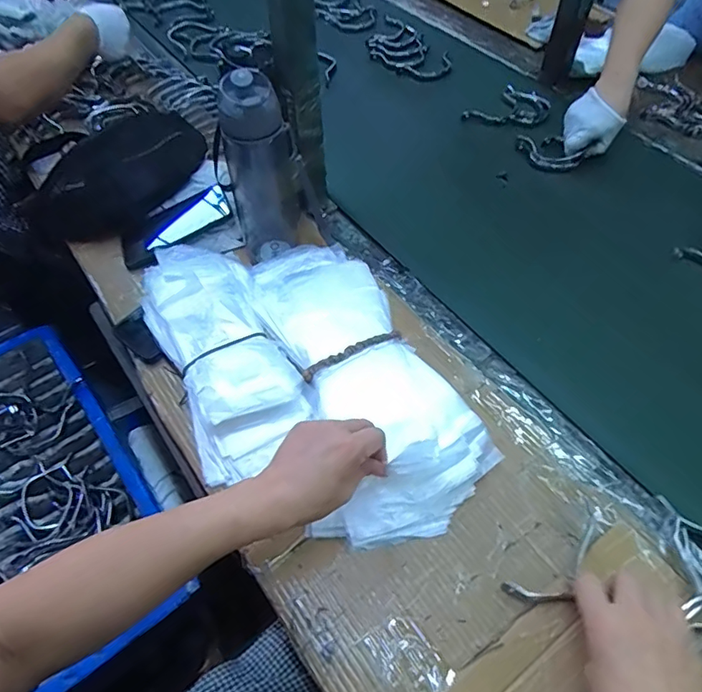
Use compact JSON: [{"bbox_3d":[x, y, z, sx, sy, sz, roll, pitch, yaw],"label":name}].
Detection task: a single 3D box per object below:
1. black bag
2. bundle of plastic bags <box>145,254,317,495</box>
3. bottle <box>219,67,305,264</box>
[{"bbox_3d":[-0.353,-0.234,0.750,0.288,0.101,0.120,-32,60,2],"label":"black bag"},{"bbox_3d":[-0.148,0.002,0.590,0.131,0.060,0.298,-24,58,-15],"label":"bundle of plastic bags"},{"bbox_3d":[-0.103,-0.207,0.624,0.086,0.238,0.091,-11,56,-6],"label":"bottle"}]

